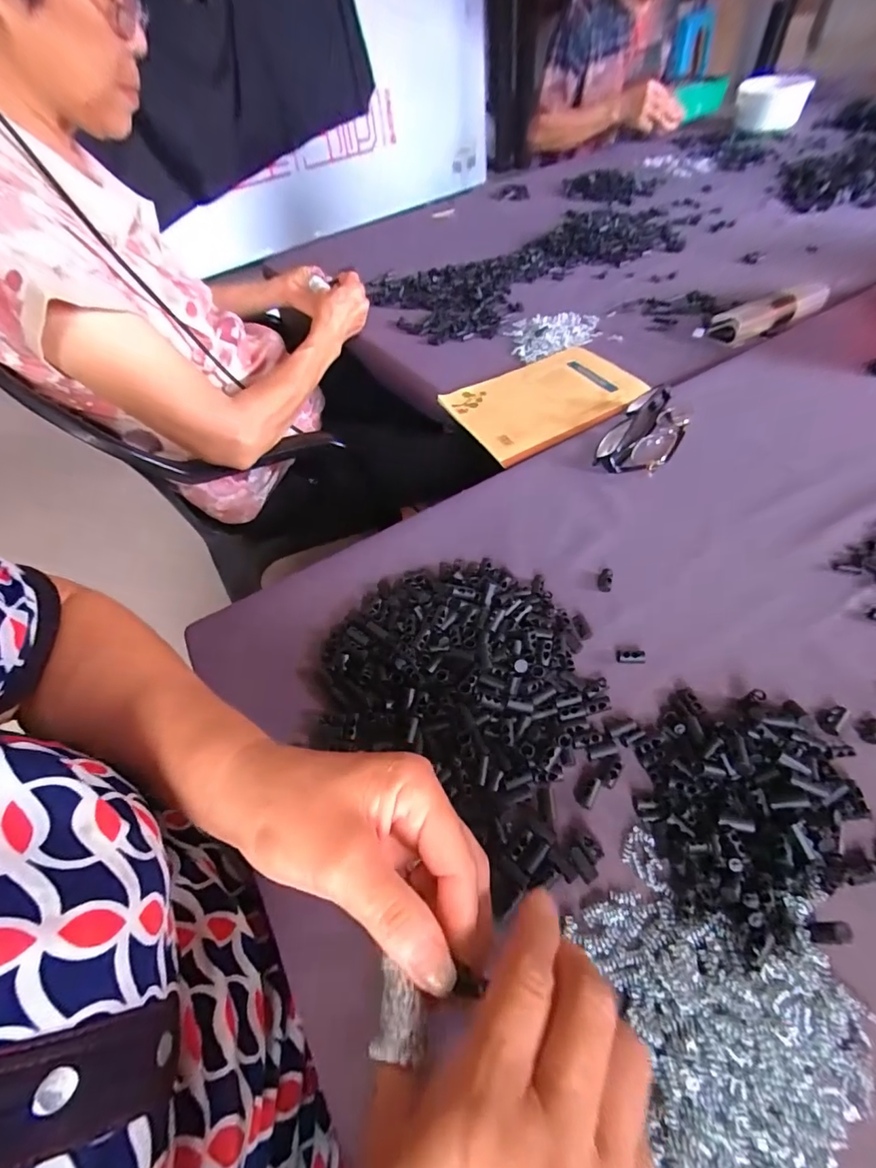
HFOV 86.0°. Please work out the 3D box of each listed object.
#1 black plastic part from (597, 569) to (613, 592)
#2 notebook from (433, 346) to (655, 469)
[{"bbox_3d":[0.134,-0.004,0.375,0.011,0.011,0.017,15,56,18],"label":"black plastic part"},{"bbox_3d":[0.130,-0.219,0.548,0.216,0.010,0.153,-29,55,-15],"label":"notebook"}]

